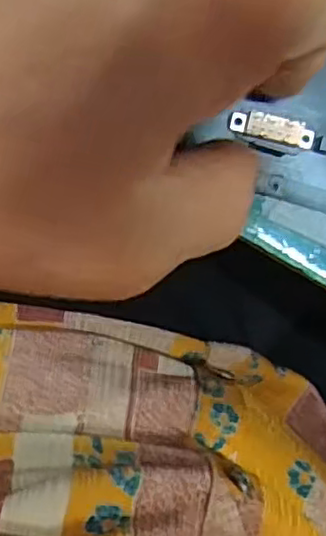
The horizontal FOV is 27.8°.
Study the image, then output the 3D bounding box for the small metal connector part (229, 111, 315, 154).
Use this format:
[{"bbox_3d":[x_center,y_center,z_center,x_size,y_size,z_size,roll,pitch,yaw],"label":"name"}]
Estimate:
[{"bbox_3d":[0.031,-0.038,0.185,0.024,0.006,0.009,13,93,-5],"label":"small metal connector part"}]

